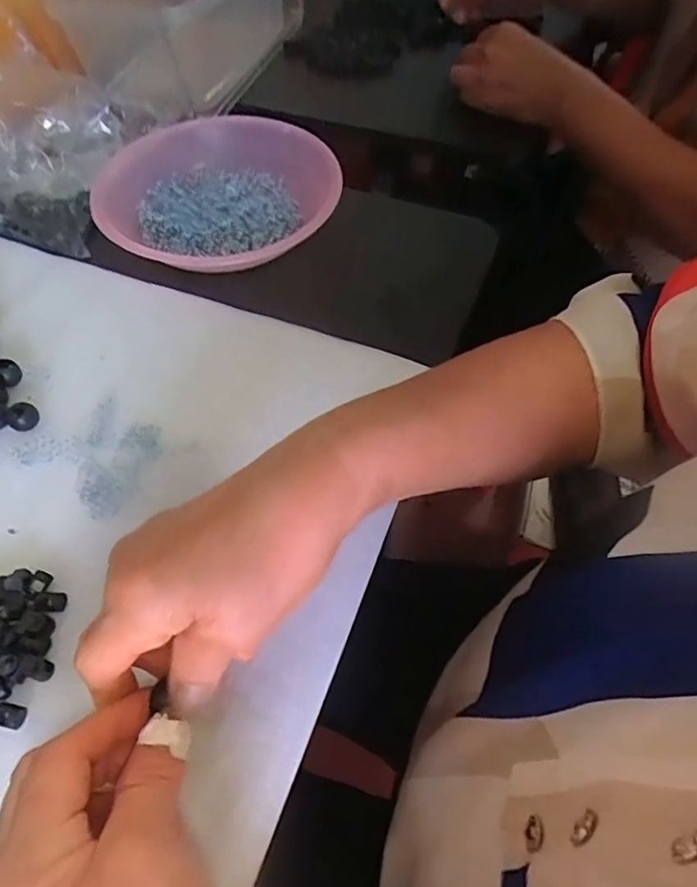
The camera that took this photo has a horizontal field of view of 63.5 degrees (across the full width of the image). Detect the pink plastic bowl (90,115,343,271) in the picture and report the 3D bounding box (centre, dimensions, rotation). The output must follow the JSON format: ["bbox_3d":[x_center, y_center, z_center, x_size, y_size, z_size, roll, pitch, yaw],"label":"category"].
[{"bbox_3d":[-0.116,-0.212,0.464,0.188,0.040,0.159,-40,65,-22],"label":"pink plastic bowl"}]

